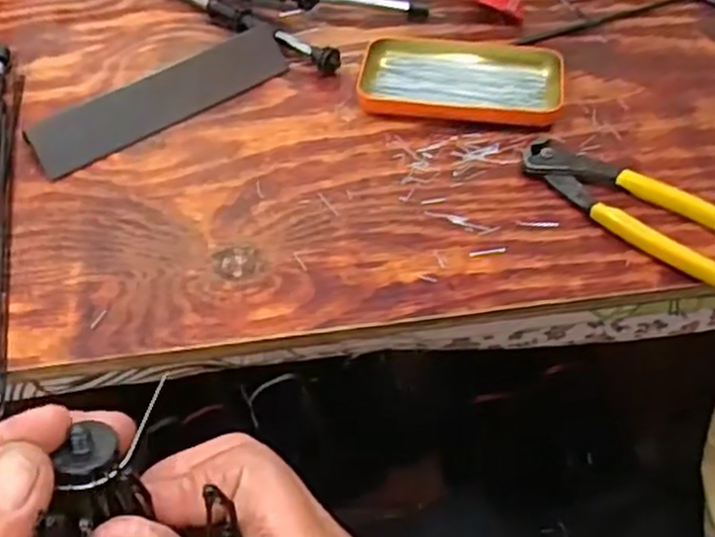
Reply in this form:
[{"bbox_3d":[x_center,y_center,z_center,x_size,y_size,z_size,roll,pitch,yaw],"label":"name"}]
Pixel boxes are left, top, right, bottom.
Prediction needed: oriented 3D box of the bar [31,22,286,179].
[{"bbox_3d":[-0.140,-0.123,0.543,0.193,0.011,0.043,-34,98,-24],"label":"bar"}]

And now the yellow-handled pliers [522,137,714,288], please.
[{"bbox_3d":[0.180,-0.038,0.477,0.164,0.019,0.060,32,57,24],"label":"yellow-handled pliers"}]

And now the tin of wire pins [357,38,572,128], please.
[{"bbox_3d":[0.077,-0.141,0.559,0.145,0.019,0.079,7,50,7],"label":"tin of wire pins"}]

